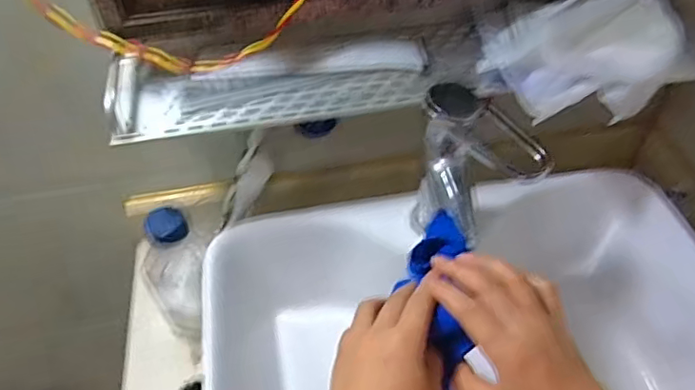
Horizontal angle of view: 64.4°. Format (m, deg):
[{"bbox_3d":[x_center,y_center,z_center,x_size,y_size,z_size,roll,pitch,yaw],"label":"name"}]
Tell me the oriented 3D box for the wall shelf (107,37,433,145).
[{"bbox_3d":[-0.068,-0.108,0.509,0.292,0.039,0.103,-7,48,-5],"label":"wall shelf"}]

